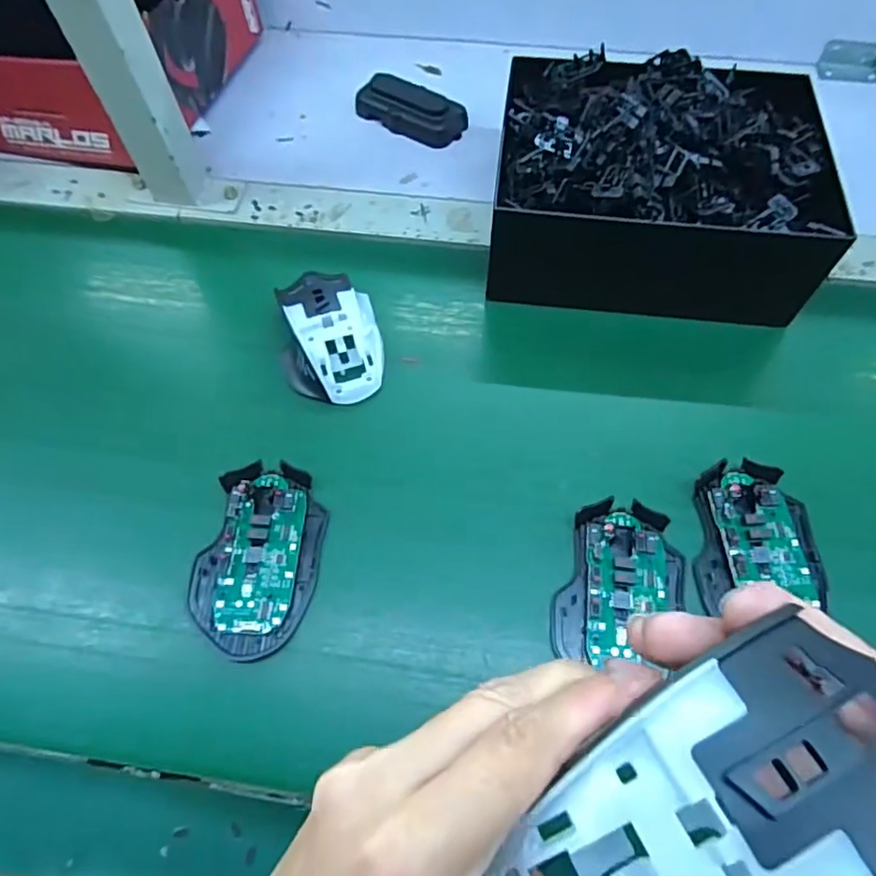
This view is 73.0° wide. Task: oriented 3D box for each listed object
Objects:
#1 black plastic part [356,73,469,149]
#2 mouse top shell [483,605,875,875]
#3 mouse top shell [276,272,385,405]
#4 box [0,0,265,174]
[{"bbox_3d":[-0.026,-0.310,0.560,0.103,0.025,0.043,28,66,15],"label":"black plastic part"},{"bbox_3d":[0.065,0.088,0.138,0.112,0.032,0.056,-27,65,-12],"label":"mouse top shell"},{"bbox_3d":[-0.078,-0.080,0.431,0.075,0.035,0.112,-7,62,-3],"label":"mouse top shell"},{"bbox_3d":[-0.306,-0.369,0.550,0.192,0.100,0.244,12,63,7],"label":"box"}]

